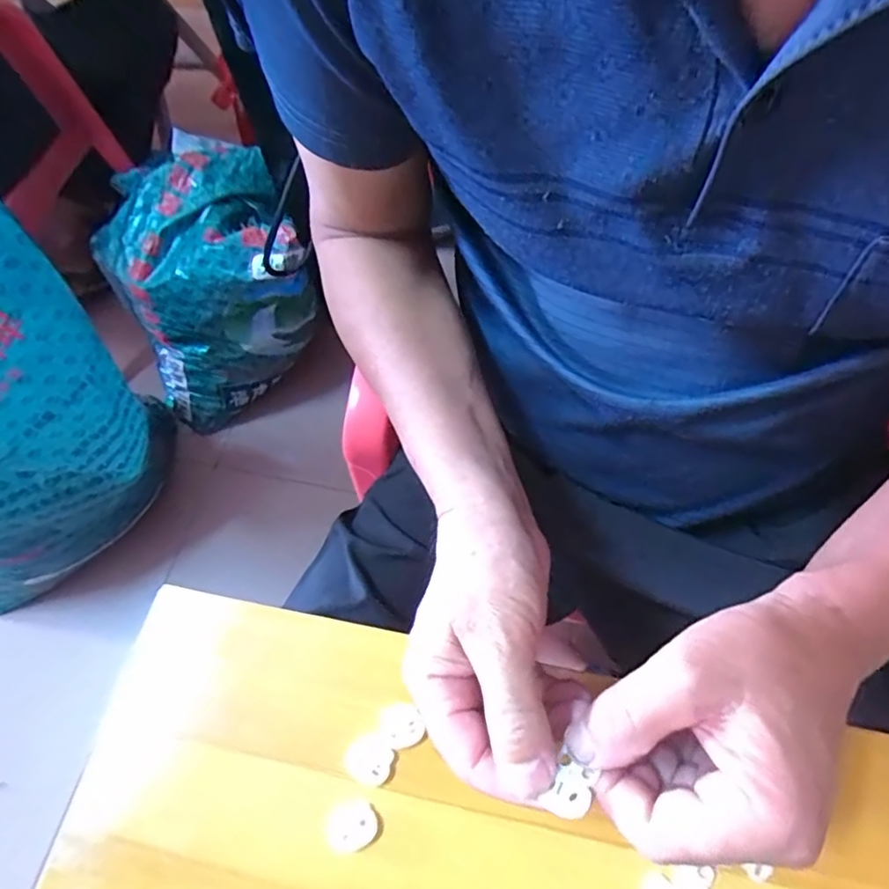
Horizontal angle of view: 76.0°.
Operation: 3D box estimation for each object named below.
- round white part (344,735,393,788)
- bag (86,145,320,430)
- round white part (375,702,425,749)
[{"bbox_3d":[-0.039,0.162,0.293,0.023,0.004,0.020,25,68,15],"label":"round white part"},{"bbox_3d":[-0.360,-0.228,0.877,0.260,0.313,0.218,-25,65,-8],"label":"bag"},{"bbox_3d":[-0.025,0.148,0.299,0.022,0.004,0.022,-1,64,3],"label":"round white part"}]

